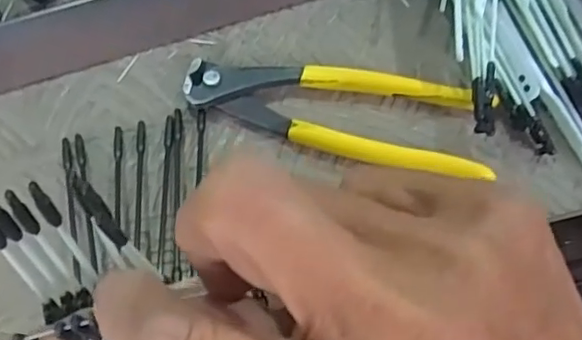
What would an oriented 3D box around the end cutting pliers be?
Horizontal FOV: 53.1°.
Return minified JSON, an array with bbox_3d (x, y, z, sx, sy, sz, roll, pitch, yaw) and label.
[{"bbox_3d":[0.024,-0.029,0.307,0.160,0.016,0.051,9,69,6],"label":"end cutting pliers"}]

